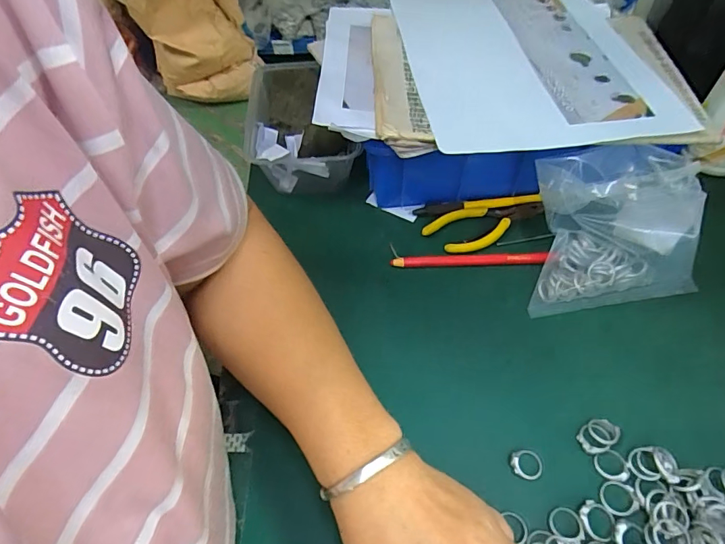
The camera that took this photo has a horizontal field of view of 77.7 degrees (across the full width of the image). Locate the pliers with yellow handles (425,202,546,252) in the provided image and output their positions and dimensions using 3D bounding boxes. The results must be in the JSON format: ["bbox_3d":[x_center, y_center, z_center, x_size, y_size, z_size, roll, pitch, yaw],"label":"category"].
[{"bbox_3d":[0.115,-0.046,0.423,0.112,0.008,0.045,-18,55,-11],"label":"pliers with yellow handles"}]

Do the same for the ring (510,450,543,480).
[{"bbox_3d":[0.112,0.130,0.305,0.022,0.004,0.019,-5,54,-2],"label":"ring"}]

